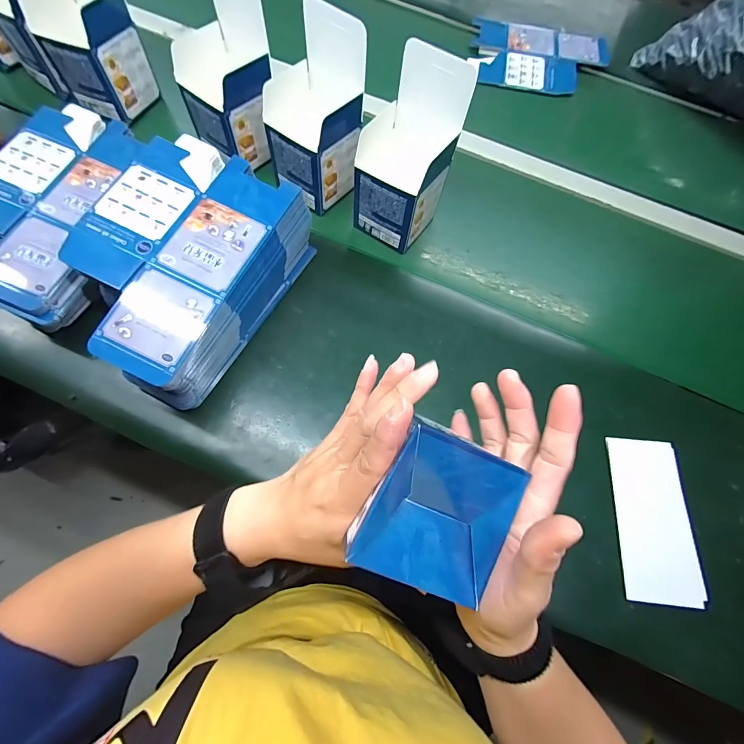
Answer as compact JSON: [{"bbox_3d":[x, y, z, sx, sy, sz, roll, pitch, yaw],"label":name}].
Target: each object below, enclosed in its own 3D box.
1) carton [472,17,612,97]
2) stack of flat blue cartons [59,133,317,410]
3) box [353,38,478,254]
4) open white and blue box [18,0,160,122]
[{"bbox_3d":[0.289,-0.546,0.640,0.233,0.013,0.146,10,77,1],"label":"carton"},{"bbox_3d":[-0.198,-0.106,0.398,0.160,0.110,0.249,27,73,8],"label":"stack of flat blue cartons"},{"bbox_3d":[0.042,-0.244,0.426,0.085,0.168,0.110,35,74,11],"label":"box"},{"bbox_3d":[-0.361,-0.438,0.460,0.087,0.168,0.107,25,73,7],"label":"open white and blue box"}]

